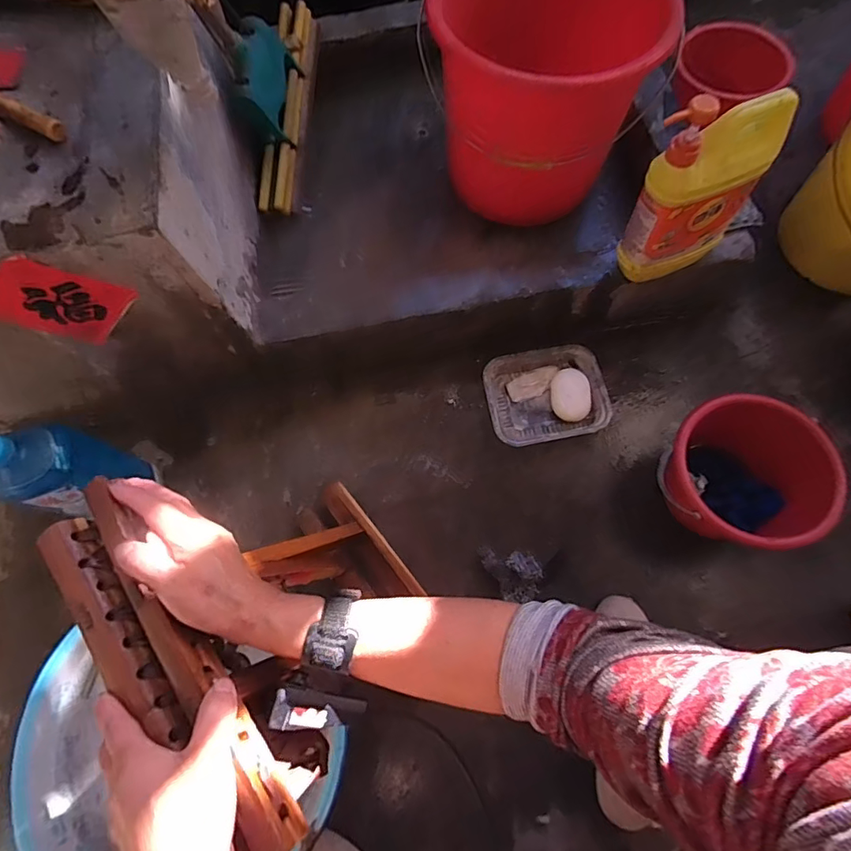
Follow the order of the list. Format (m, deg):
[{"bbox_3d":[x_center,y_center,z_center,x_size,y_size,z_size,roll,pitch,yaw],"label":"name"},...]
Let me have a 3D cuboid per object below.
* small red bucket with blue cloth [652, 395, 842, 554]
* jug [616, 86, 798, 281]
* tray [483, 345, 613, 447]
[{"bbox_3d":[0.403,0.076,0.661,0.190,0.156,0.175,-1,72,2],"label":"small red bucket with blue cloth"},{"bbox_3d":[0.334,-0.280,0.605,0.146,0.221,0.068,-23,72,-5],"label":"jug"},{"bbox_3d":[0.188,-0.046,0.787,0.182,0.033,0.149,-12,72,-1],"label":"tray"}]

